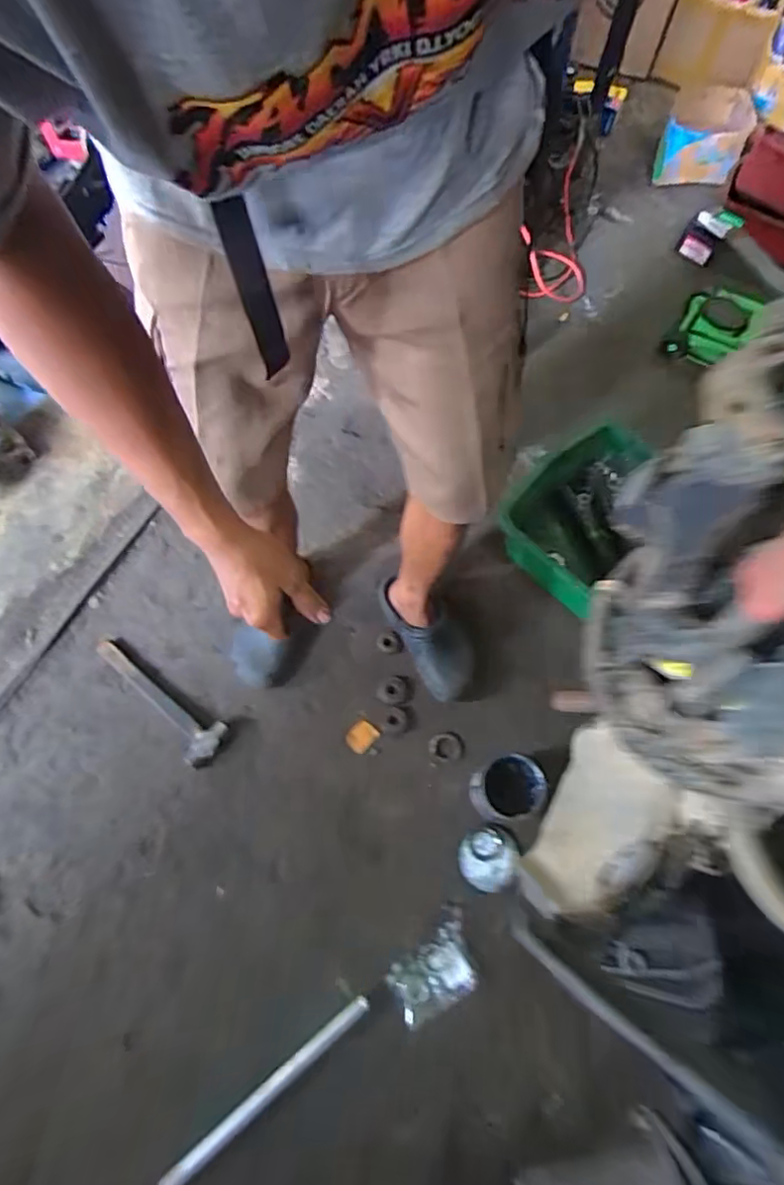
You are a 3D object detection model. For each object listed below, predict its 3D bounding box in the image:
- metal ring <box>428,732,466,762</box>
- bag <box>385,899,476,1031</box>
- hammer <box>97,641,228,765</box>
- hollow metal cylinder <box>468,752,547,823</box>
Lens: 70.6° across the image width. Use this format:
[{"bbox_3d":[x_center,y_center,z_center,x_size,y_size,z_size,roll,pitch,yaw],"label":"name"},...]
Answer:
[{"bbox_3d":[0.096,0.275,0.985,0.062,0.012,0.051,2,65,-1],"label":"metal ring"},{"bbox_3d":[0.064,0.573,0.849,0.138,0.017,0.115,-24,69,-13],"label":"bag"},{"bbox_3d":[-0.432,0.190,0.993,0.326,0.038,0.084,34,68,12],"label":"hammer"},{"bbox_3d":[0.191,0.328,0.922,0.108,0.090,0.096,-20,68,-11],"label":"hollow metal cylinder"}]

